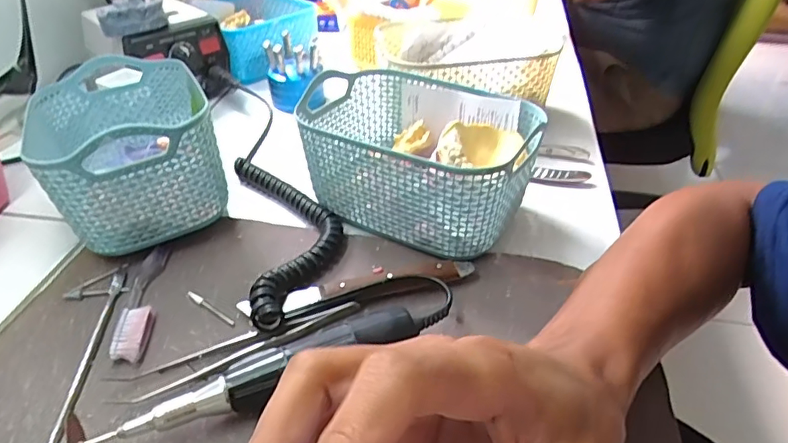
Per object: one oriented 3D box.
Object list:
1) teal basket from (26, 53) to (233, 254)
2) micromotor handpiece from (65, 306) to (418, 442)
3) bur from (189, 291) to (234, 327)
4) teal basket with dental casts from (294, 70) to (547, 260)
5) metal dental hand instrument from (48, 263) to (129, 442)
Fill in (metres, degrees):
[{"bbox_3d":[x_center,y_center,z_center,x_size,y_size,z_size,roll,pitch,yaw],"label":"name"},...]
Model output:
[{"bbox_3d":[-0.201,-0.058,0.411,0.110,0.098,0.171,-19,42,-22],"label":"teal basket"},{"bbox_3d":[-0.073,0.084,0.286,0.179,0.029,0.033,-18,42,-22],"label":"micromotor handpiece"},{"bbox_3d":[-0.118,0.055,0.344,0.045,0.004,0.004,26,45,29],"label":"bur"},{"bbox_3d":[0.017,-0.047,0.412,0.165,0.084,0.118,22,43,25],"label":"teal basket with dental casts"},{"bbox_3d":[-0.187,0.080,0.308,0.033,0.007,0.159,-5,39,-7],"label":"metal dental hand instrument"}]

